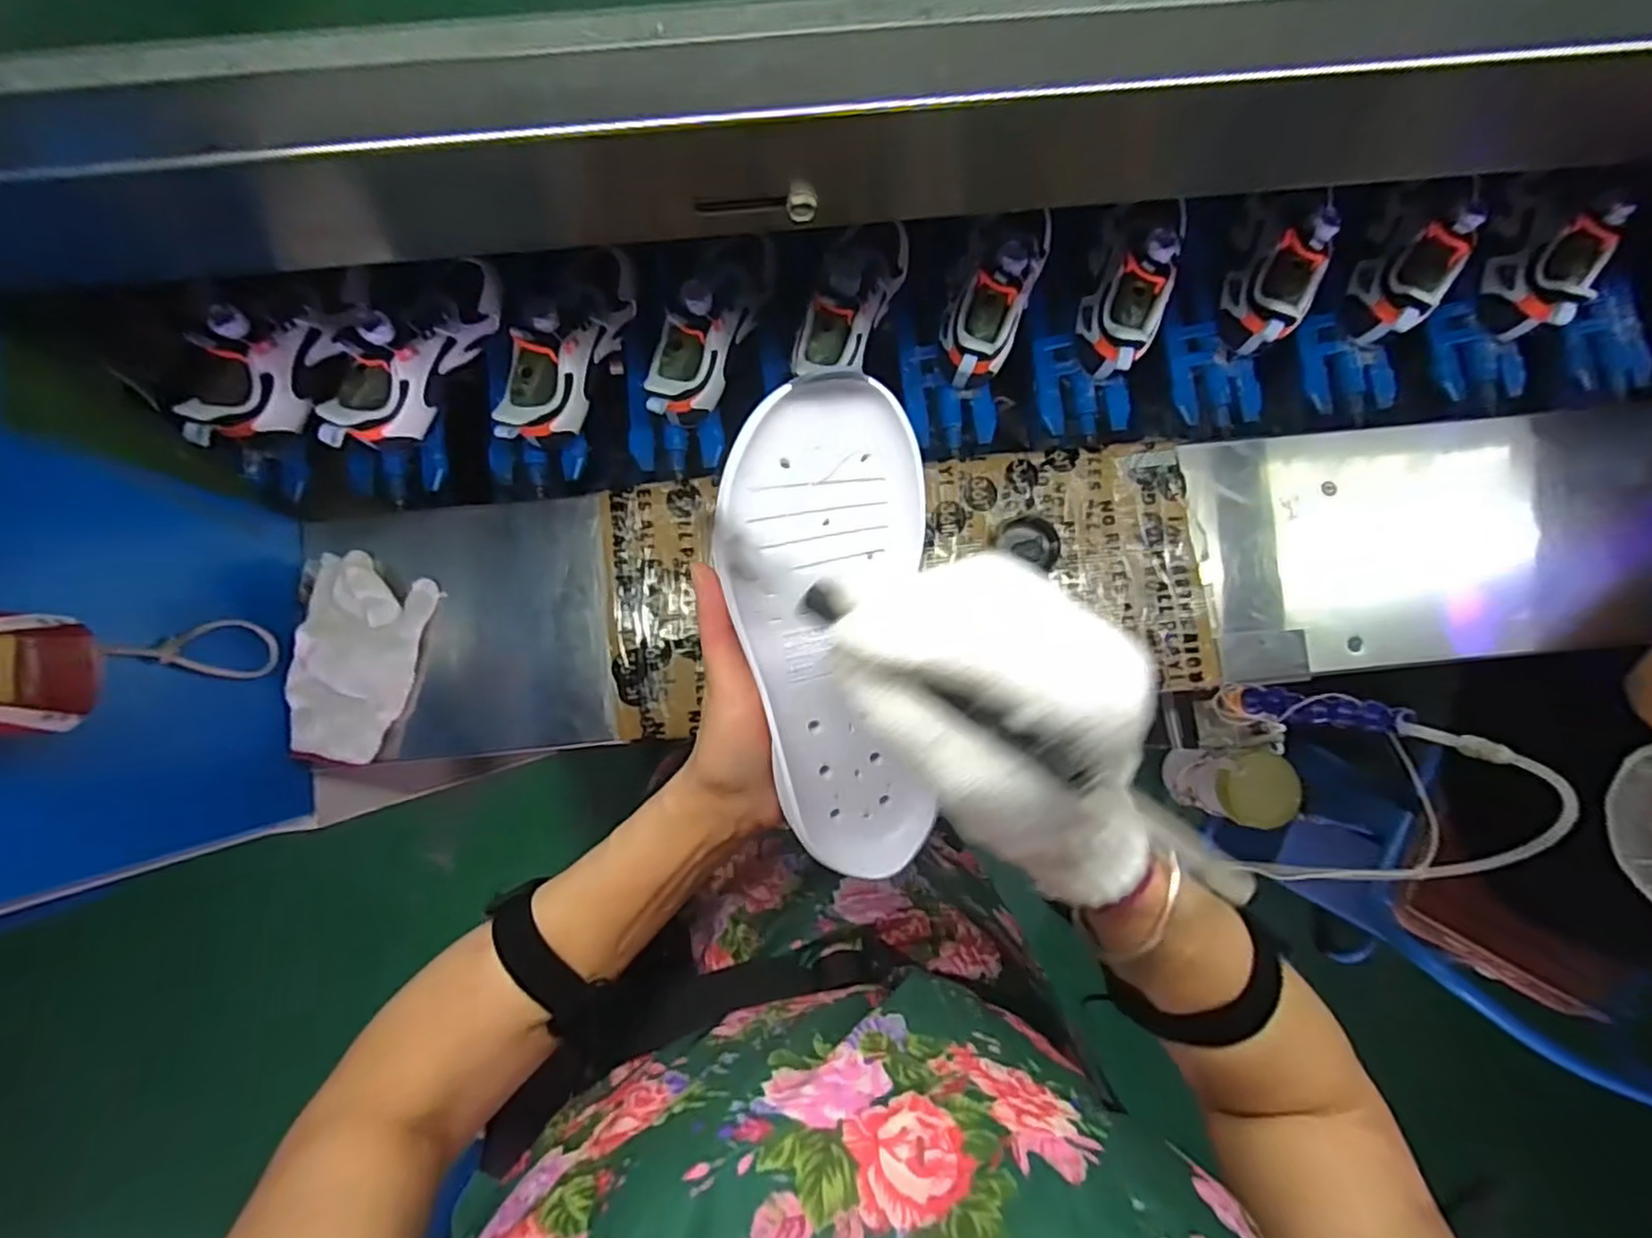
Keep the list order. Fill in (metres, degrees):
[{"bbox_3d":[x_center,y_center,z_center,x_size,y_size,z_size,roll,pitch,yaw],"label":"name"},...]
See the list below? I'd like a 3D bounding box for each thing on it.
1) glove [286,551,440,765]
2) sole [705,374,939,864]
[{"bbox_3d":[-0.425,0.037,0.628,0.096,0.021,0.180,15,82,-19],"label":"glove"},{"bbox_3d":[0.003,0.009,0.306,0.084,0.026,0.212,-6,103,-4],"label":"sole"}]

